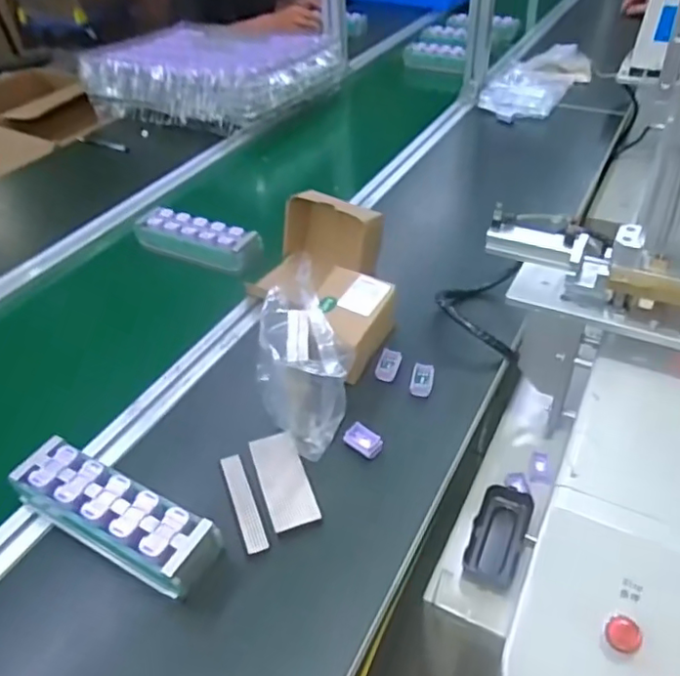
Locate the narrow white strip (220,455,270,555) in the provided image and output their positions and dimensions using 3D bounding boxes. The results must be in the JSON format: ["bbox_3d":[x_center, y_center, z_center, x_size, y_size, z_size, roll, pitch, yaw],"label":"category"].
[{"bbox_3d":[-0.090,0.150,0.544,0.020,0.007,0.104,-17,43,-15],"label":"narrow white strip"}]

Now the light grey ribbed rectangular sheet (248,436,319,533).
[{"bbox_3d":[-0.053,0.134,0.558,0.043,0.009,0.100,-15,42,-13],"label":"light grey ribbed rectangular sheet"}]

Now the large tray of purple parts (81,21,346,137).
[{"bbox_3d":[-0.285,-0.600,1.316,0.486,0.109,0.366,20,46,25],"label":"large tray of purple parts"}]

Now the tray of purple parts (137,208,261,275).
[{"bbox_3d":[-0.213,-0.149,0.886,0.186,0.062,0.056,17,45,22],"label":"tray of purple parts"}]

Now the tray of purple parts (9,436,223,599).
[{"bbox_3d":[-0.198,0.157,0.516,0.190,0.053,0.060,17,45,23],"label":"tray of purple parts"}]

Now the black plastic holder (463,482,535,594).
[{"bbox_3d":[0.168,0.207,0.622,0.051,0.028,0.108,16,45,22],"label":"black plastic holder"}]

